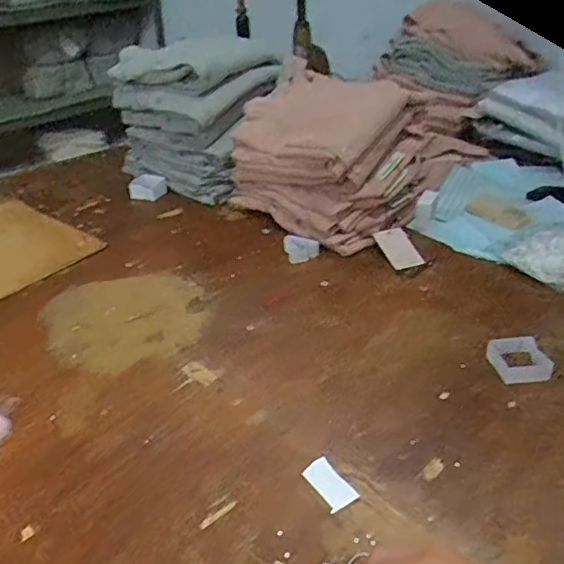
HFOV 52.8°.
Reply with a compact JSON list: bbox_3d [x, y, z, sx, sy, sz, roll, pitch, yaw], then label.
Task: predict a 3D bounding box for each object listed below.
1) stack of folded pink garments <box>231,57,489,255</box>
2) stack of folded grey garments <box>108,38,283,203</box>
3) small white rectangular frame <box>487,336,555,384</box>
[{"bbox_3d":[0.079,-0.208,0.974,0.228,0.211,0.285,-24,39,-31],"label":"stack of folded pink garments"},{"bbox_3d":[-0.165,-0.329,1.096,0.291,0.277,0.193,18,37,27],"label":"stack of folded grey garments"},{"bbox_3d":[0.280,0.092,0.665,0.065,0.025,0.055,-7,33,-10],"label":"small white rectangular frame"}]

